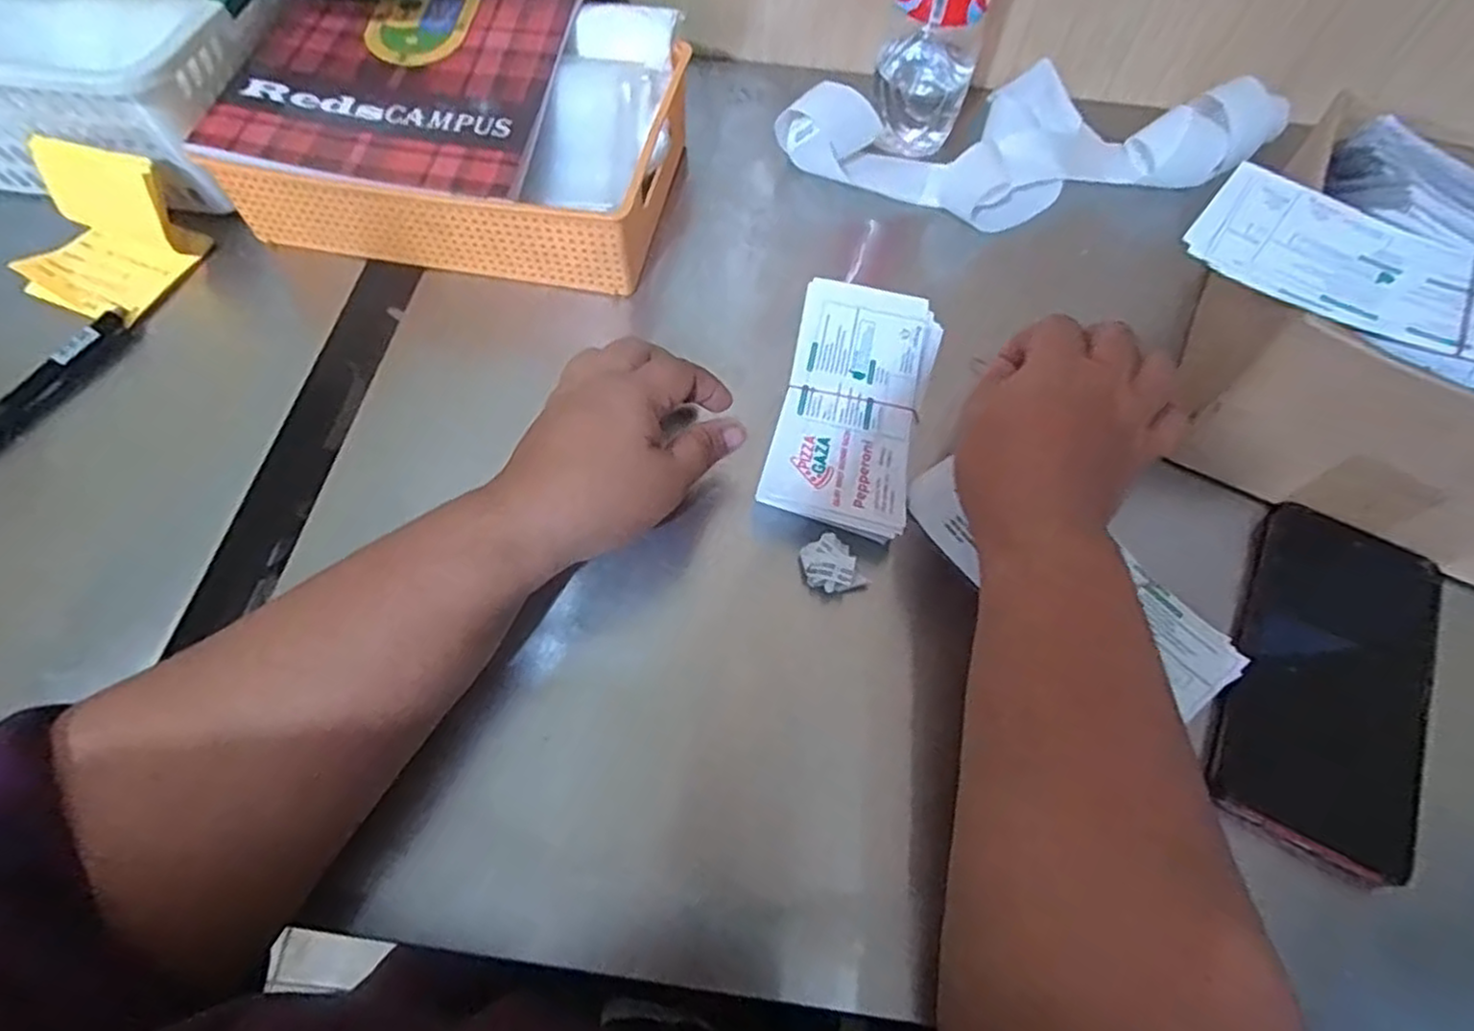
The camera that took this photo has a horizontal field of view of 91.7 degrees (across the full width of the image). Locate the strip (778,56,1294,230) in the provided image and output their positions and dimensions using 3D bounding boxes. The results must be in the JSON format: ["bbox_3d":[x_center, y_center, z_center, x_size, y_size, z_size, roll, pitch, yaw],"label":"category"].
[{"bbox_3d":[0.197,-0.246,0.478,0.319,0.049,0.095,-6,64,-4],"label":"strip"}]

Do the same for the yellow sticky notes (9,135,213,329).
[{"bbox_3d":[-0.371,-0.161,0.413,0.075,0.064,0.080,25,66,10],"label":"yellow sticky notes"}]

